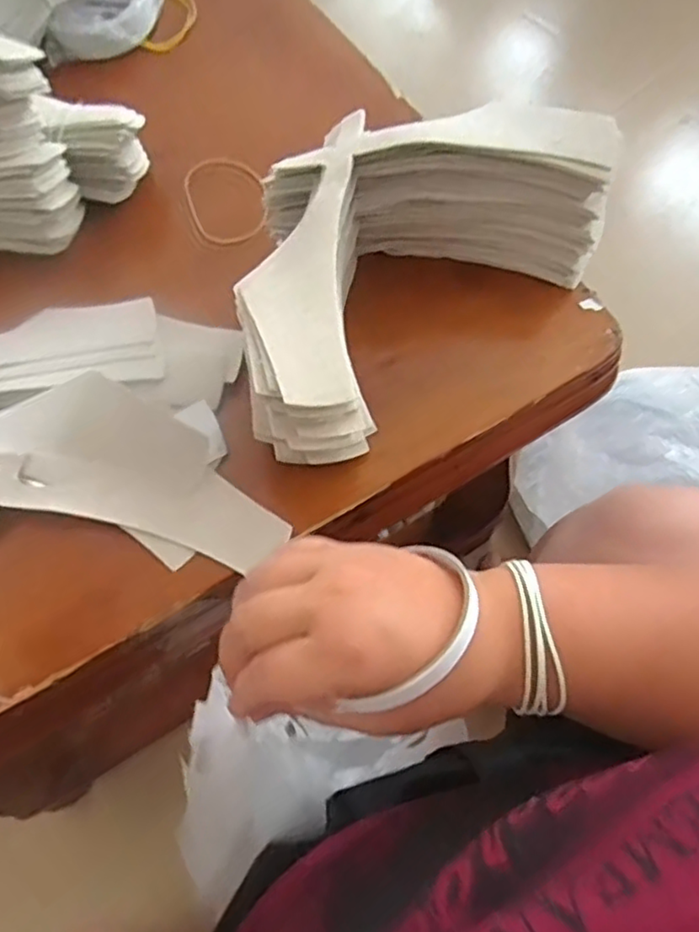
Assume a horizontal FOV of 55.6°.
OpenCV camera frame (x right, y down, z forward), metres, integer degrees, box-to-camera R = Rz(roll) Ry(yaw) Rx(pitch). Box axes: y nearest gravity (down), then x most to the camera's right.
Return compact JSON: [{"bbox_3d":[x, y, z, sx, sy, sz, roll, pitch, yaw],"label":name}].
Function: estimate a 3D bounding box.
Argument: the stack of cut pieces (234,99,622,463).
[{"bbox_3d":[0.031,-0.147,0.441,0.300,0.108,0.162,-40,72,-18],"label":"stack of cut pieces"}]

